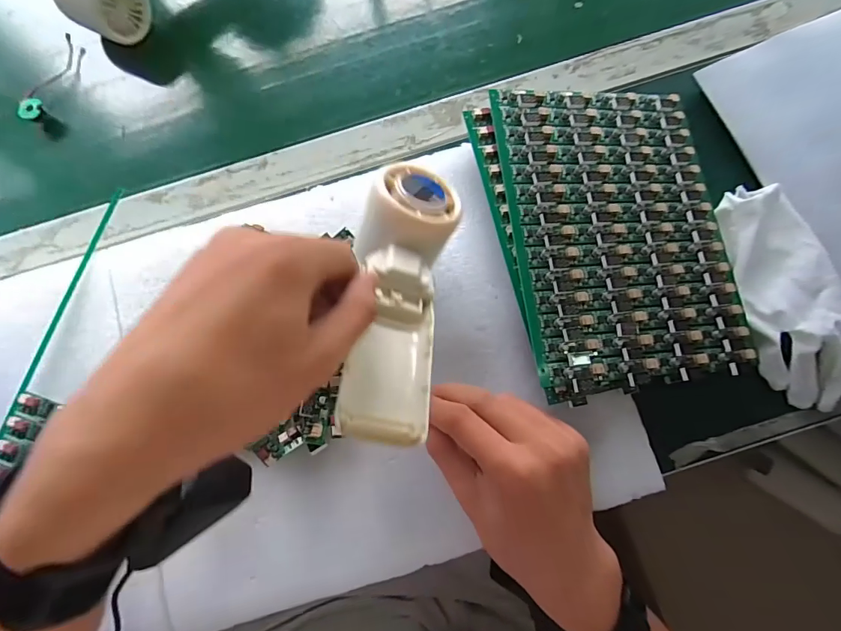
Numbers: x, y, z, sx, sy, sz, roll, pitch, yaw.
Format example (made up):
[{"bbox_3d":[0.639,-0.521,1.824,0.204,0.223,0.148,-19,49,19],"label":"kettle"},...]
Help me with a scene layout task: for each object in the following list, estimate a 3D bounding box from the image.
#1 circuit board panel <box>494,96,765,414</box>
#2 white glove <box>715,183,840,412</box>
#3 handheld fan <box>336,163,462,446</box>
[{"bbox_3d":[0.143,-0.062,0.305,0.157,0.014,0.220,-4,76,-11],"label":"circuit board panel"},{"bbox_3d":[0.264,-0.017,0.309,0.061,0.033,0.159,-9,78,0],"label":"white glove"},{"bbox_3d":[-0.011,-0.016,0.230,0.051,0.031,0.162,5,65,3],"label":"handheld fan"}]

